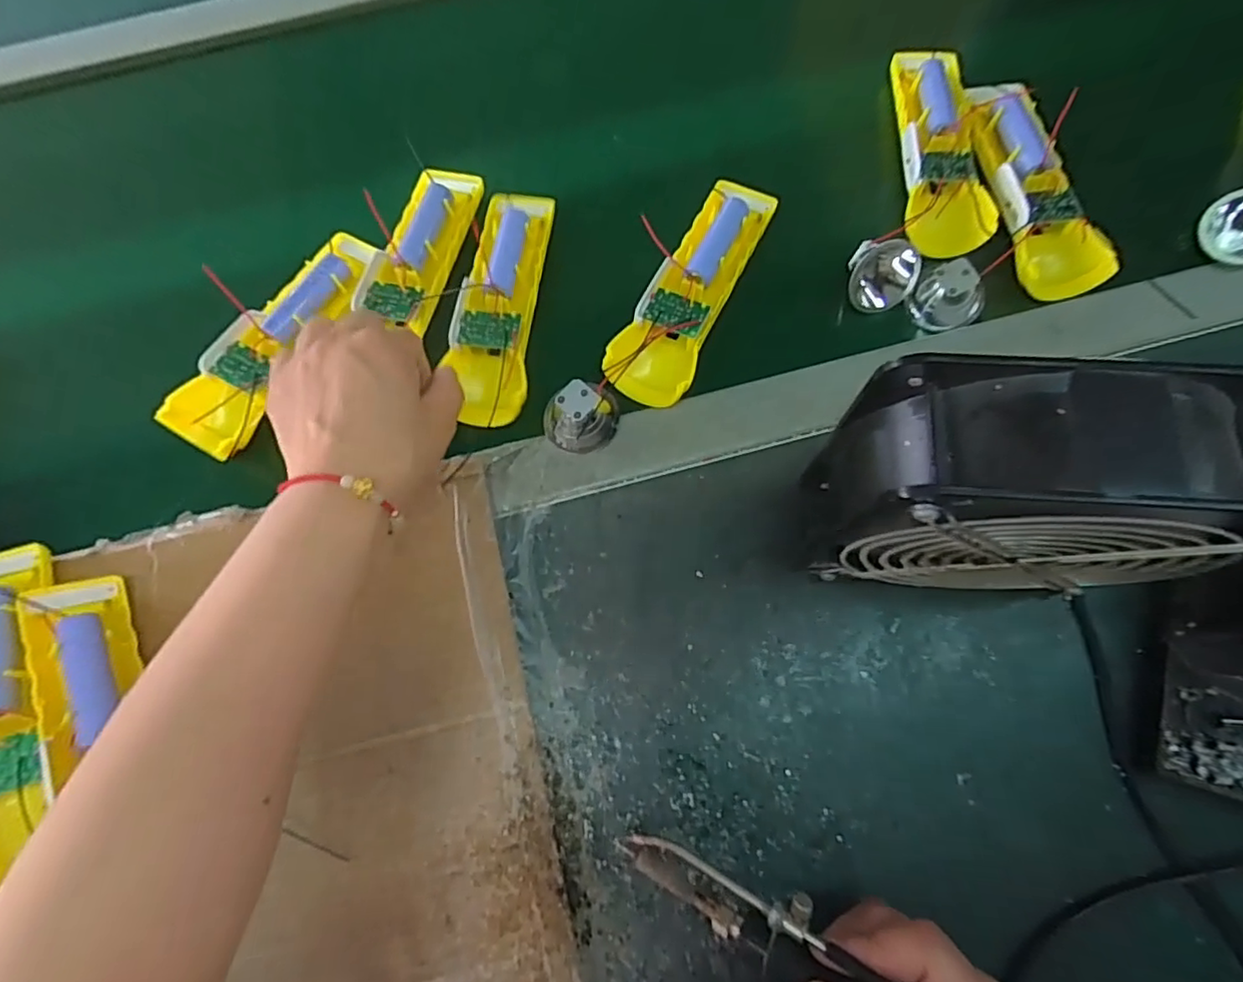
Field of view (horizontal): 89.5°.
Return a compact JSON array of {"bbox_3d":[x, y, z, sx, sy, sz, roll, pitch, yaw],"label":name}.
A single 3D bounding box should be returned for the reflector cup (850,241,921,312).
[{"bbox_3d":[0.159,-0.132,0.385,0.038,0.026,0.042,34,117,24],"label":"reflector cup"}]

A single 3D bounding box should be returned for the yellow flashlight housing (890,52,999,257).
[{"bbox_3d":[0.202,-0.219,0.397,0.047,0.033,0.150,3,72,4],"label":"yellow flashlight housing"}]

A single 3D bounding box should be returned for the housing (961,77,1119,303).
[{"bbox_3d":[0.250,-0.189,0.382,0.046,0.034,0.154,-10,72,0],"label":"housing"}]

